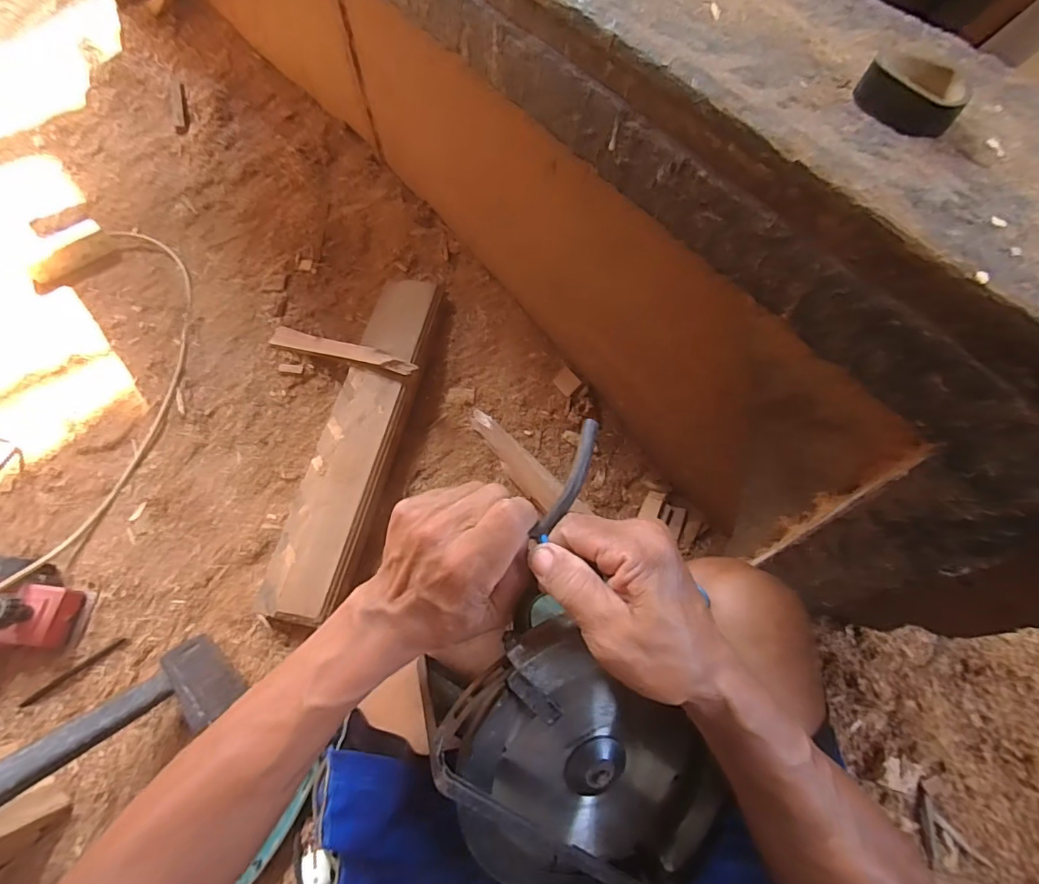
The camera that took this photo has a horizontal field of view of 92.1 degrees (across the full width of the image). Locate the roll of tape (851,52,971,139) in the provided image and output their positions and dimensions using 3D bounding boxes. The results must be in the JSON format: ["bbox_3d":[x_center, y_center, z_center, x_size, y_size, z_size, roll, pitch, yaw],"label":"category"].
[{"bbox_3d":[0.207,-0.185,0.262,0.049,0.020,0.049,0,65,0],"label":"roll of tape"}]

